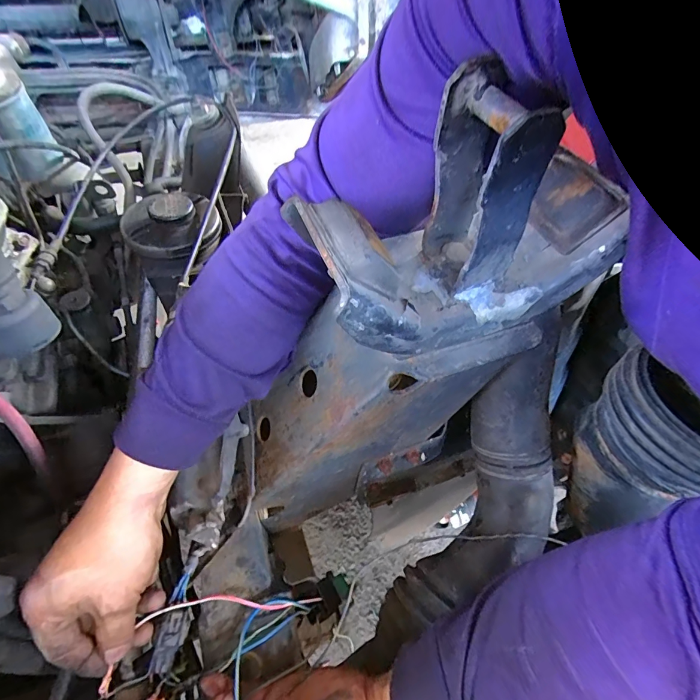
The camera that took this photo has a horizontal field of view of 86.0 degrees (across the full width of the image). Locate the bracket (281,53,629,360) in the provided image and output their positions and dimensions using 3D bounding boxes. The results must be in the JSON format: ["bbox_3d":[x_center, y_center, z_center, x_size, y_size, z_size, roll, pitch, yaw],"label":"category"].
[{"bbox_3d":[0.072,-0.079,0.227,0.190,0.120,0.083,-15,57,-16],"label":"bracket"}]

